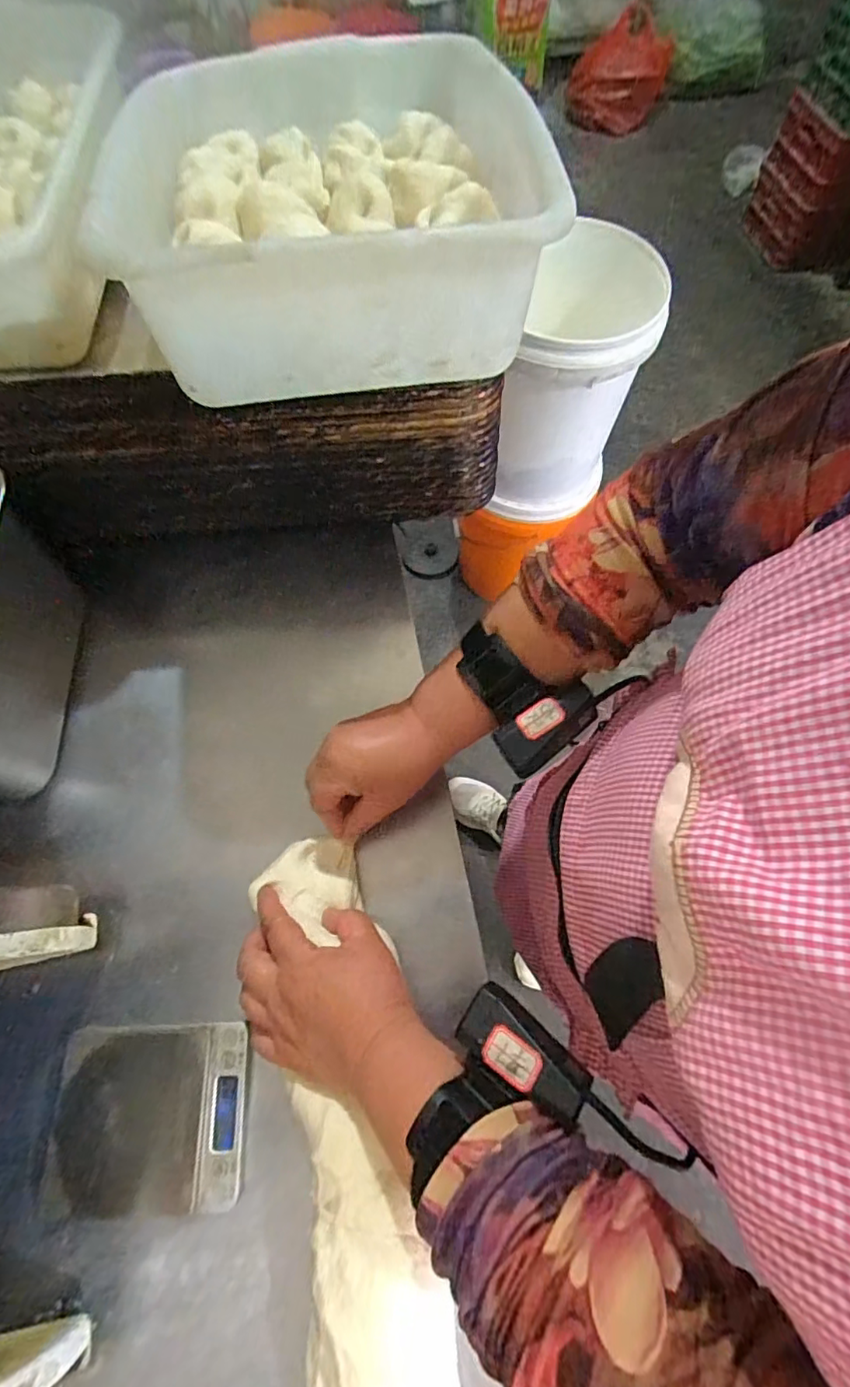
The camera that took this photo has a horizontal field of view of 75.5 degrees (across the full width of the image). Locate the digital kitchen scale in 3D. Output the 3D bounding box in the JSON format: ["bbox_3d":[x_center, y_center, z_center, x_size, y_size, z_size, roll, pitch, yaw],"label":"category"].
[{"bbox_3d":[-0.185,0.283,0.371,0.124,0.022,0.102,-2,67,1],"label":"digital kitchen scale"}]

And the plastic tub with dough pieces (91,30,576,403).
[{"bbox_3d":[-0.062,-0.341,0.370,0.243,0.088,0.316,-11,67,-3],"label":"plastic tub with dough pieces"}]

